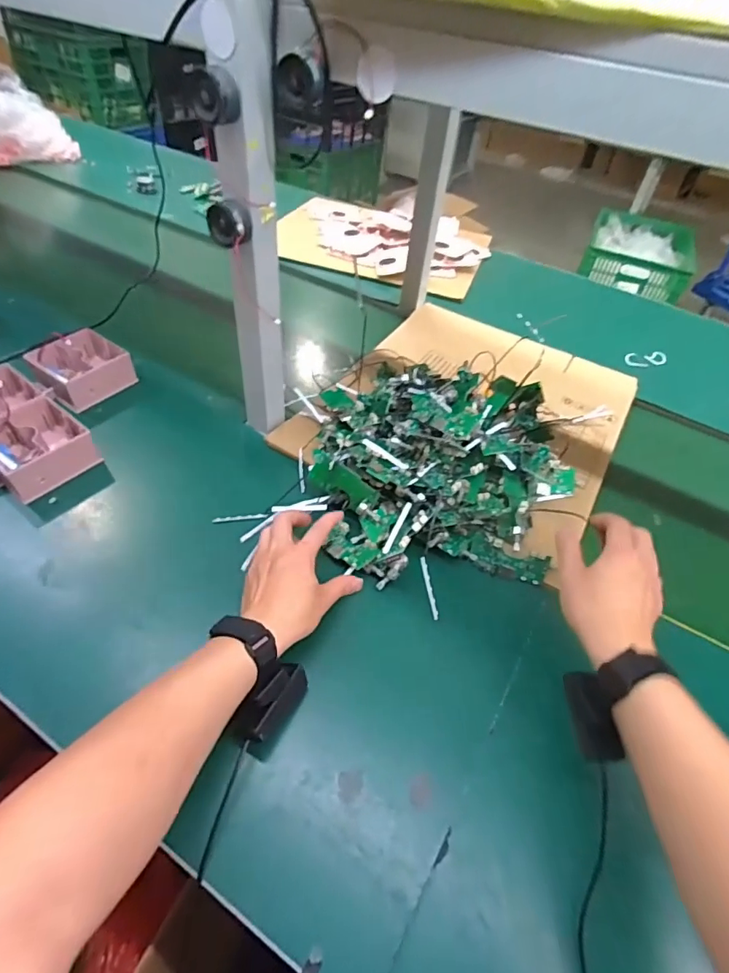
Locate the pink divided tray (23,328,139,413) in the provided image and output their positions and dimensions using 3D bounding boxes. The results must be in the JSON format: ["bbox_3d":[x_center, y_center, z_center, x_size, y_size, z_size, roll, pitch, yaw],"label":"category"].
[{"bbox_3d":[-0.412,-0.173,0.714,0.109,0.057,0.113,25,49,16],"label":"pink divided tray"}]

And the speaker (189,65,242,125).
[{"bbox_3d":[-0.125,-0.327,0.412,0.029,0.035,0.032,29,50,20],"label":"speaker"}]

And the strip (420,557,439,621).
[{"bbox_3d":[0.068,0.106,0.513,0.006,0.006,0.065,-8,75,-13],"label":"strip"}]

